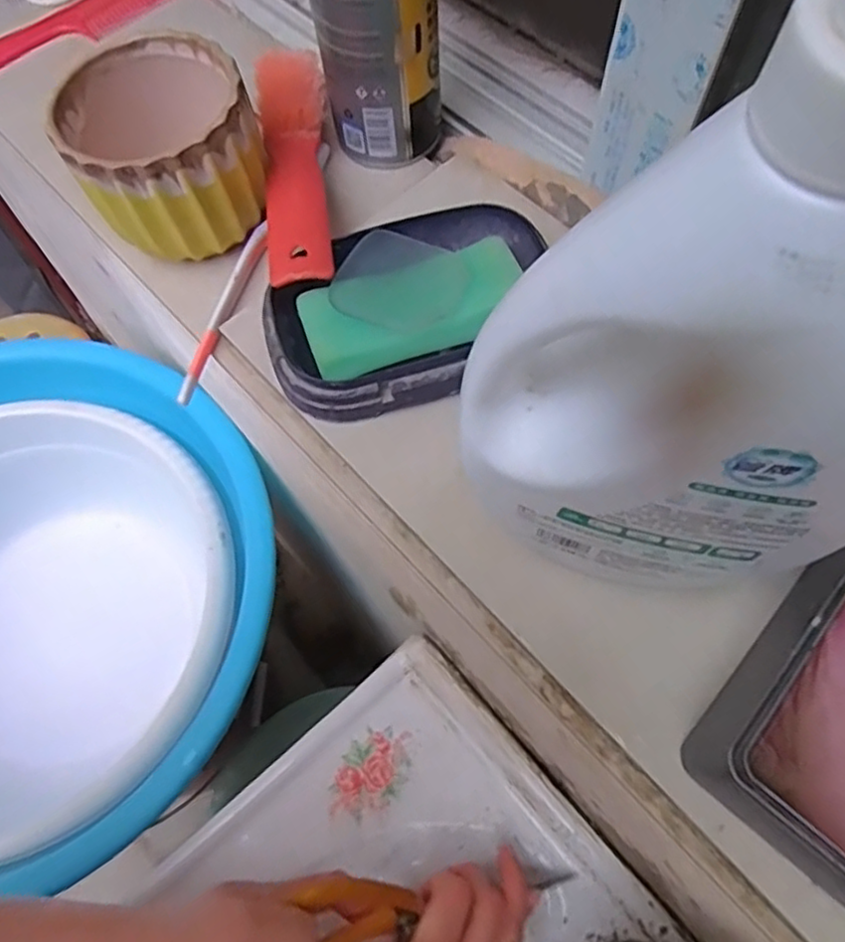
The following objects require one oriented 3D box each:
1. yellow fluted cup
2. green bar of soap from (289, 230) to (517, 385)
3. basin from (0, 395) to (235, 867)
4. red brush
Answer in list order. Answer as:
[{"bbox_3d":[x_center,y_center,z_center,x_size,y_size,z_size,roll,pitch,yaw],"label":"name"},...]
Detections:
[{"bbox_3d":[-0.135,-0.169,0.352,0.092,0.073,0.090,0,65,1],"label":"yellow fluted cup"},{"bbox_3d":[-0.004,-0.080,0.323,0.107,0.014,0.049,-19,66,-7],"label":"green bar of soap"},{"bbox_3d":[-0.355,0.145,0.640,0.375,0.196,0.375,0,65,1],"label":"basin"},{"bbox_3d":[-0.071,-0.174,0.365,0.037,0.015,0.177,-8,66,-3],"label":"red brush"}]

